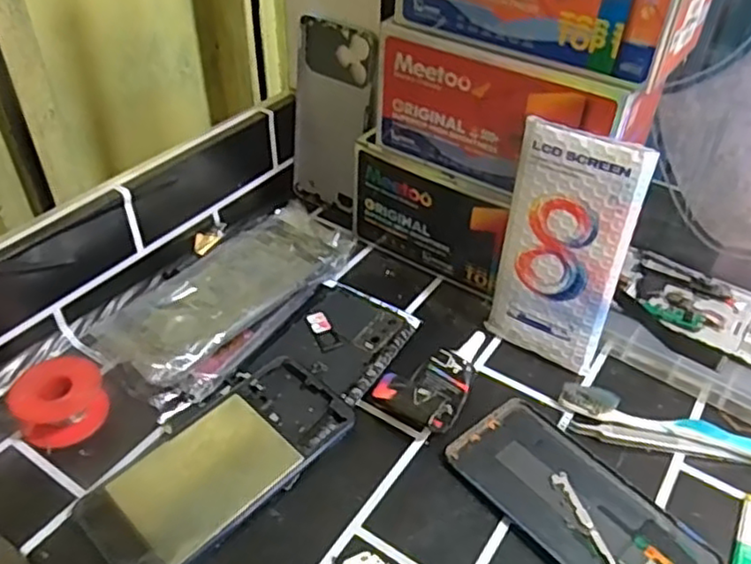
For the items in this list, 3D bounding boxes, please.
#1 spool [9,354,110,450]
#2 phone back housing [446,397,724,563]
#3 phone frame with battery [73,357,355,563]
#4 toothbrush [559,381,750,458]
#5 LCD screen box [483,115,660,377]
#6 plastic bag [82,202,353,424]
[{"bbox_3d":[-0.203,0.076,0.428,0.051,0.027,0.051,0,43,0],"label":"spool"},{"bbox_3d":[0.118,0.131,0.391,0.075,0.004,0.154,-30,51,-28],"label":"phone back housing"},{"bbox_3d":[-0.093,0.109,0.403,0.074,0.013,0.160,34,53,31],"label":"phone frame with battery"},{"bbox_3d":[0.215,0.098,0.427,0.187,0.013,0.016,14,45,14],"label":"toothbrush"},{"bbox_3d":[0.123,-0.019,0.442,0.080,0.165,0.010,24,36,26],"label":"LCD screen box"},{"bbox_3d":[-0.102,0.005,0.501,0.087,0.031,0.208,24,48,23],"label":"plastic bag"}]

